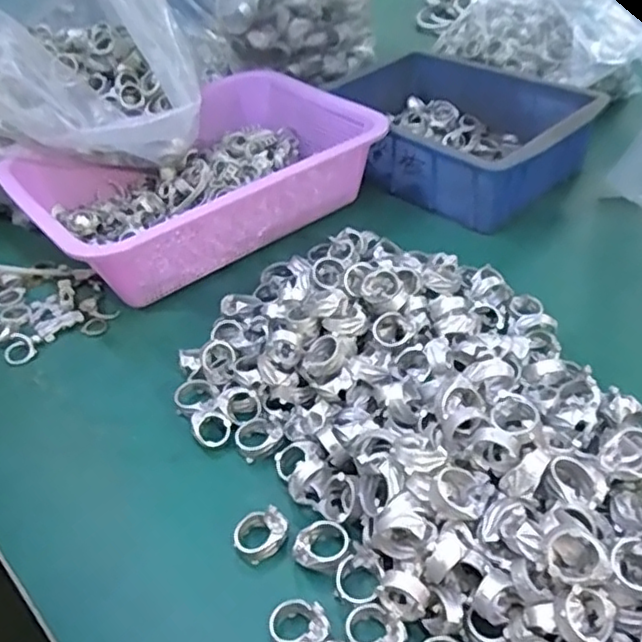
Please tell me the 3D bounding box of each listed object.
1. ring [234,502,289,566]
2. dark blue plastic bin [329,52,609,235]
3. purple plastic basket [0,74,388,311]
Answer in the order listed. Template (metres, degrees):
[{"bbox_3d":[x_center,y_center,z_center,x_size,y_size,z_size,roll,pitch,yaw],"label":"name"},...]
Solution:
[{"bbox_3d":[-0.034,0.116,0.349,0.025,0.018,0.027,-3,42,3],"label":"ring"},{"bbox_3d":[0.133,-0.197,0.637,0.193,0.062,0.244,-31,47,-25],"label":"dark blue plastic bin"},{"bbox_3d":[-0.114,-0.136,0.595,0.282,0.079,0.231,-32,48,-26],"label":"purple plastic basket"}]

